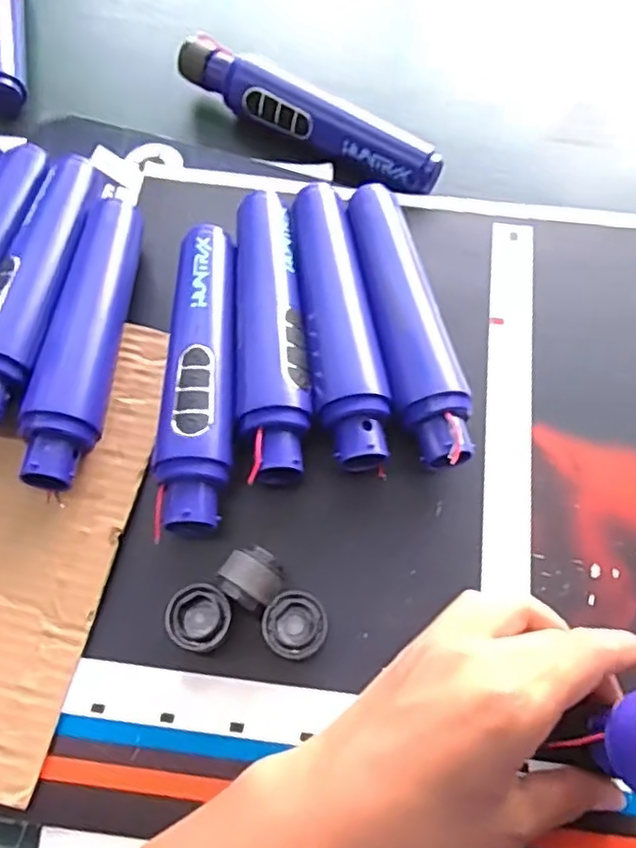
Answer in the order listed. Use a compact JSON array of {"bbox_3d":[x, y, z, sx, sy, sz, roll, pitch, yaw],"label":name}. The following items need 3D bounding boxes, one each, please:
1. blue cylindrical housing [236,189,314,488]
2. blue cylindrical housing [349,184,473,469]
[{"bbox_3d":[-0.028,-0.052,0.366,0.039,0.037,0.178,-5,68,-2],"label":"blue cylindrical housing"},{"bbox_3d":[0.047,-0.056,0.366,0.038,0.037,0.176,-12,68,-5],"label":"blue cylindrical housing"}]

